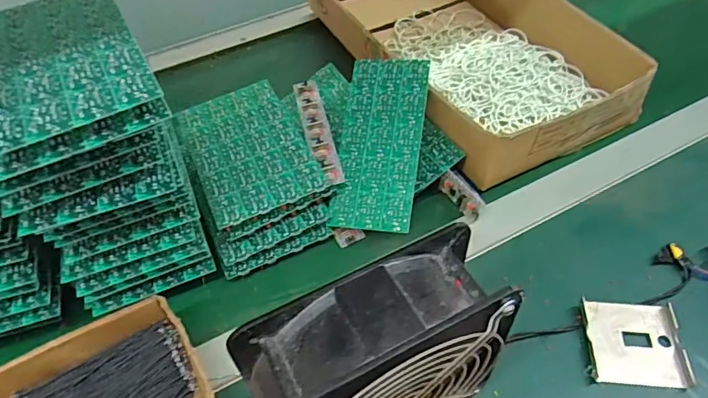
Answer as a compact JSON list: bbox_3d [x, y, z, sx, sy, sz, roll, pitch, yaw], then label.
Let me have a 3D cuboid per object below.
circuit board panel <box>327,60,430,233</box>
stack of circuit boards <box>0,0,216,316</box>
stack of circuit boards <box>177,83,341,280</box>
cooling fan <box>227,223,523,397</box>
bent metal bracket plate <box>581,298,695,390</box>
[{"bbox_3d":[0.027,-0.056,0.478,0.077,0.004,0.177,2,70,16],"label":"circuit board panel"},{"bbox_3d":[-0.202,-0.037,0.401,0.116,0.176,0.174,-22,51,-14],"label":"stack of circuit boards"},{"bbox_3d":[-0.101,-0.032,0.494,0.113,0.049,0.198,-22,51,-14],"label":"stack of circuit boards"},{"bbox_3d":[0.019,0.108,0.306,0.149,0.154,0.059,-25,52,-16],"label":"cooling fan"},{"bbox_3d":[0.214,0.108,0.381,0.072,0.011,0.067,3,50,7],"label":"bent metal bracket plate"}]

